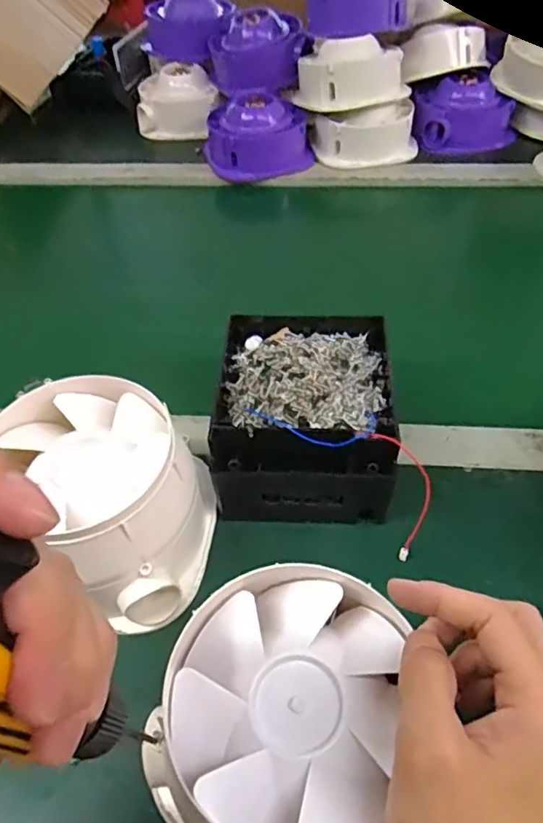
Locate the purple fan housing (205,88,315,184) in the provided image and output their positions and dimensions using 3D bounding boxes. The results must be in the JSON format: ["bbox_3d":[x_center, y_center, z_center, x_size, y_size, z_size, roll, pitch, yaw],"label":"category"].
[{"bbox_3d":[-0.019,-0.369,0.751,0.140,0.071,0.115,-6,49,-2],"label":"purple fan housing"}]

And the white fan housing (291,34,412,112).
[{"bbox_3d":[0.102,-0.426,0.716,0.146,0.059,0.094,5,49,7],"label":"white fan housing"}]

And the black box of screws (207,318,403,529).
[{"bbox_3d":[0.024,-0.003,0.413,0.117,0.065,0.148,1,49,4],"label":"black box of screws"}]

